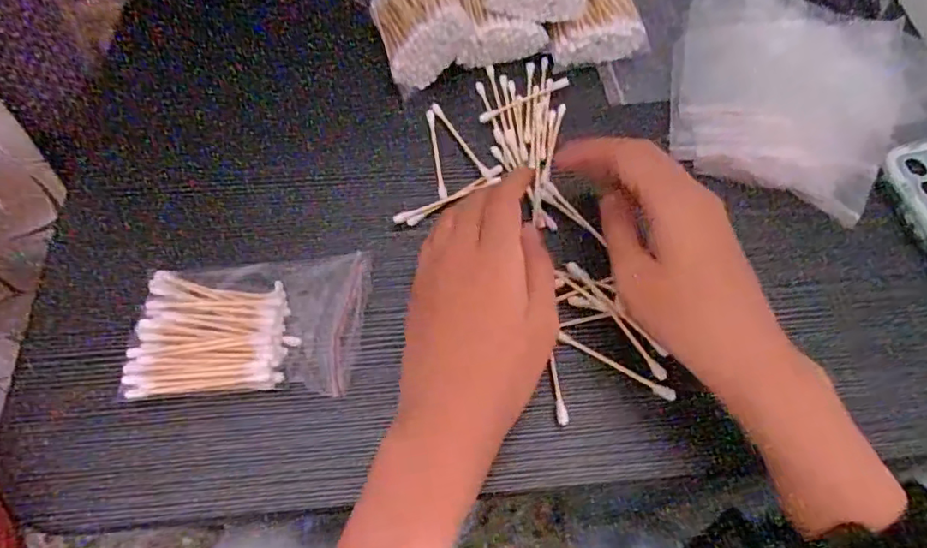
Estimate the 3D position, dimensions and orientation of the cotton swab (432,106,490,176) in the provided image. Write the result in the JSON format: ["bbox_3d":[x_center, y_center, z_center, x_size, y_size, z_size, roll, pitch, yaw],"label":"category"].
[{"bbox_3d":[-0.002,-0.085,0.357,0.005,0.004,0.068,-26,67,-15],"label":"cotton swab"}]

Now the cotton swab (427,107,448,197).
[{"bbox_3d":[-0.017,-0.076,0.353,0.005,0.004,0.069,-7,64,-6],"label":"cotton swab"}]

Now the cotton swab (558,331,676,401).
[{"bbox_3d":[0.079,0.047,0.293,0.064,0.004,0.007,29,65,11],"label":"cotton swab"}]

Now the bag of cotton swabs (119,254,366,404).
[{"bbox_3d":[-0.108,0.025,0.289,0.113,0.020,0.071,0,63,-3],"label":"bag of cotton swabs"}]

